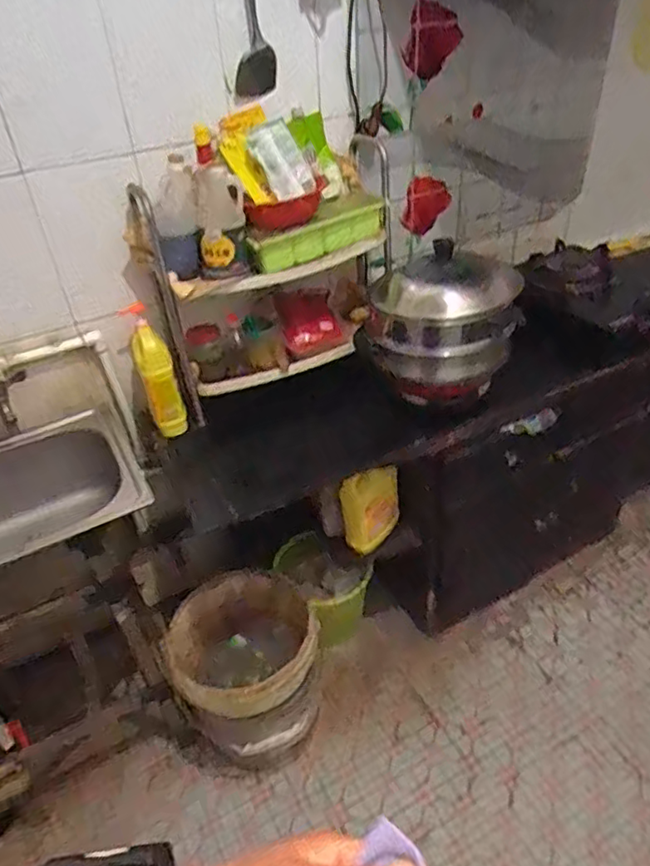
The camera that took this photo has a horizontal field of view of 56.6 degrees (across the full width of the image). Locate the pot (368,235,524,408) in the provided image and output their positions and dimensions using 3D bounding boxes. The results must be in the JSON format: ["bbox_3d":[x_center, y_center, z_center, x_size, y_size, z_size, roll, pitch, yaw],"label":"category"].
[{"bbox_3d":[0.213,-0.195,1.095,0.245,0.252,0.211,-3,37,2],"label":"pot"}]

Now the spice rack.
[{"bbox_3d":[-0.074,-0.350,1.125,0.515,0.410,0.210,-25,41,-24],"label":"spice rack"}]

